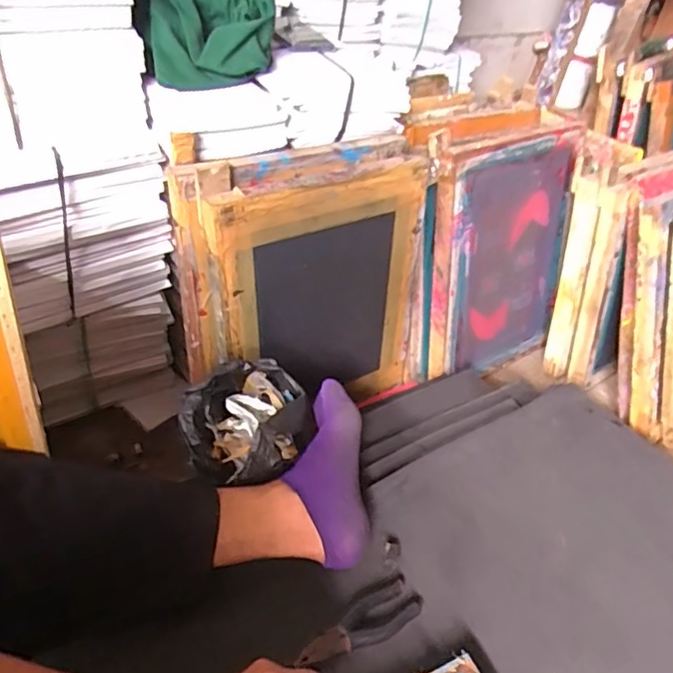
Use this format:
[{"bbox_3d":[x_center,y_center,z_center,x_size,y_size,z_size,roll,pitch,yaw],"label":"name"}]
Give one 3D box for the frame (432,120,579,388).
[{"bbox_3d":[0.309,-0.139,1.095,0.345,0.458,0.045,-20,32,-29],"label":"frame"}]

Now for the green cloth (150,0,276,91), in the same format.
[{"bbox_3d":[-0.176,-0.437,0.807,0.173,0.126,0.153,-1,40,-10],"label":"green cloth"}]

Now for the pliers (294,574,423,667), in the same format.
[{"bbox_3d":[0.031,0.313,0.625,0.147,0.012,0.048,-23,48,-32],"label":"pliers"}]

